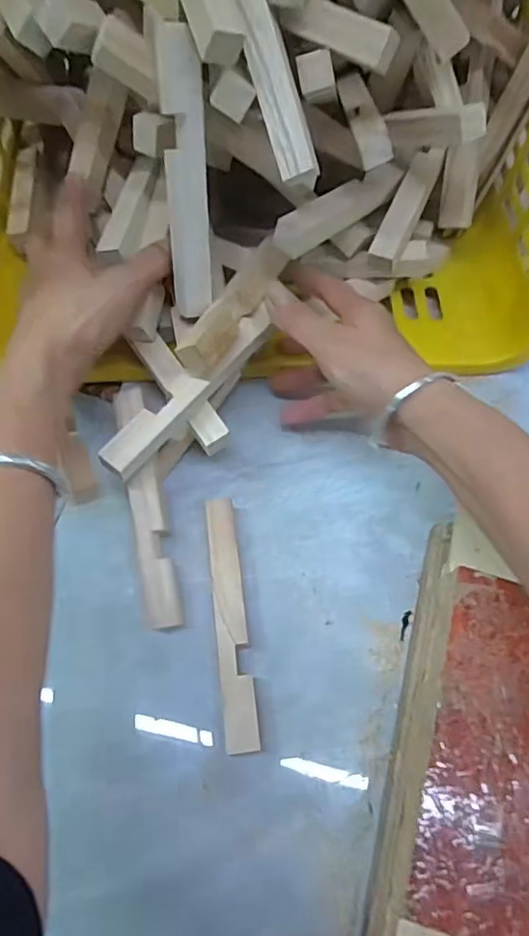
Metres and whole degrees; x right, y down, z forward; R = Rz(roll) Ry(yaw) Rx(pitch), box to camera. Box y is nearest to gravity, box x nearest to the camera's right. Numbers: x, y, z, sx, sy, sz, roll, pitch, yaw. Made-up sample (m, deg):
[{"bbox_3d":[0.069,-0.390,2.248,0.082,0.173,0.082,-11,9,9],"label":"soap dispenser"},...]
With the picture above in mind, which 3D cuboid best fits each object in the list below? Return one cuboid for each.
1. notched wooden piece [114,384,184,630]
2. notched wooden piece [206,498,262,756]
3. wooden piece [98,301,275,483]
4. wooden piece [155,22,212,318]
[{"bbox_3d":[-0.074,0.021,0.362,0.021,0.017,0.154,-10,79,-7],"label":"notched wooden piece"},{"bbox_3d":[-0.021,0.092,0.353,0.019,0.019,0.149,-5,66,-5],"label":"notched wooden piece"},{"bbox_3d":[-0.044,-0.049,0.360,0.019,0.015,0.143,36,68,14],"label":"wooden piece"},{"bbox_3d":[-0.045,-0.165,0.335,0.024,0.147,0.017,-2,28,-3],"label":"wooden piece"}]

